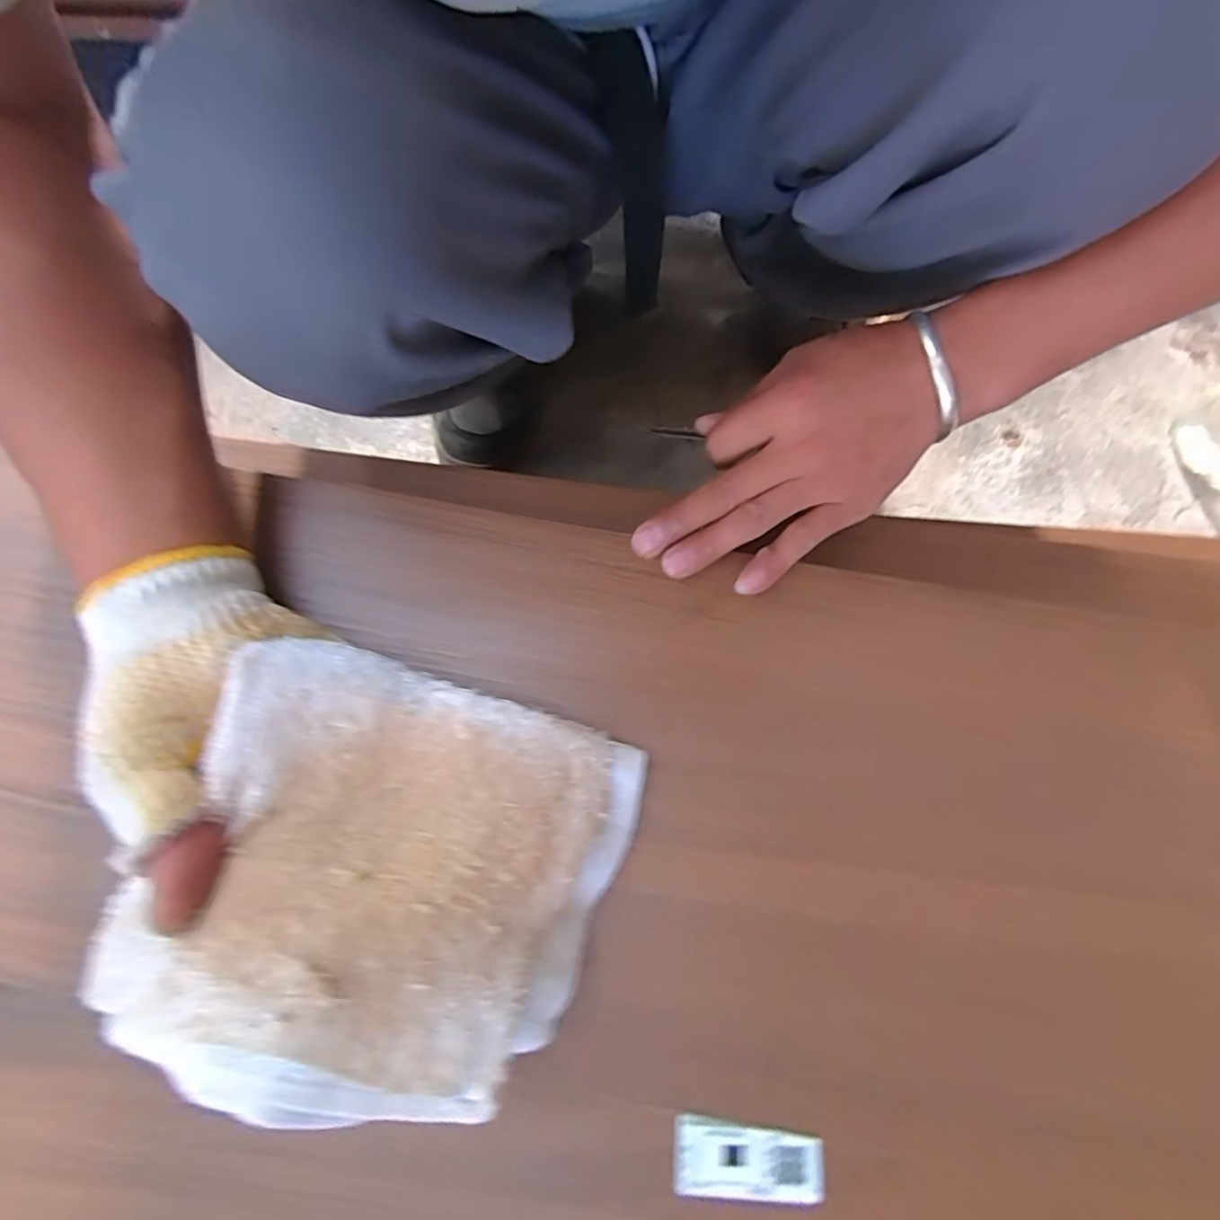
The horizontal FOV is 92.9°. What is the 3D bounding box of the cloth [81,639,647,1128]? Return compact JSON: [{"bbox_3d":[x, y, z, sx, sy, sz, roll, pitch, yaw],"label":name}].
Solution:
[{"bbox_3d":[-0.080,0.095,0.219,0.156,0.065,0.139,18,73,4],"label":"cloth"}]

